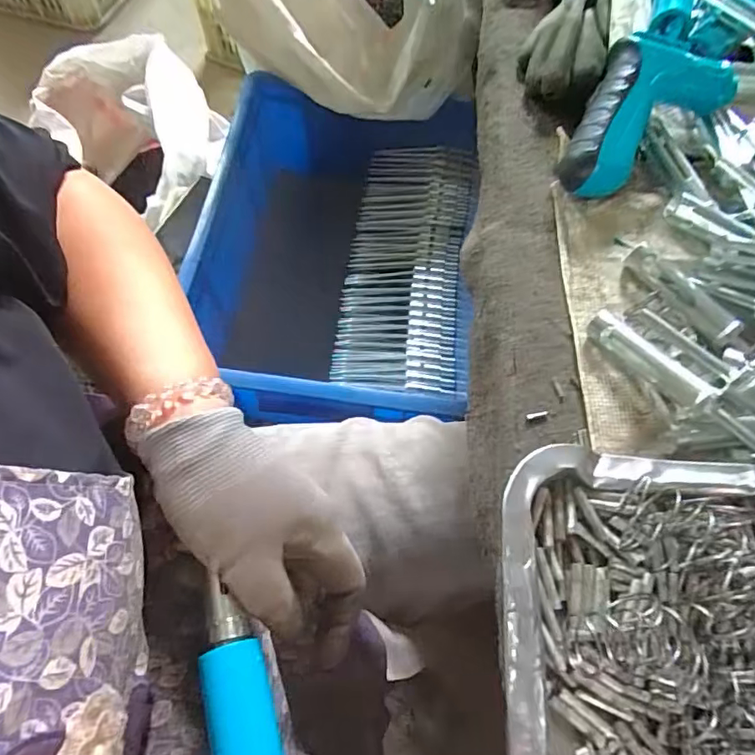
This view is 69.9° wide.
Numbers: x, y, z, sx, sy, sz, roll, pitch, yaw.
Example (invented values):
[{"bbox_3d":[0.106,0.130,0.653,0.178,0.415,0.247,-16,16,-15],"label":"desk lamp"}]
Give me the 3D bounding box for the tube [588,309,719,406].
[{"bbox_3d":[0.148,-0.010,0.297,0.013,0.014,0.072,-33,55,-15],"label":"tube"}]

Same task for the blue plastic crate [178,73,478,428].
[{"bbox_3d":[-0.039,-0.118,0.621,0.273,0.183,0.377,7,66,1],"label":"blue plastic crate"}]

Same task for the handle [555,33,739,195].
[{"bbox_3d":[0.169,-0.178,0.359,0.138,0.050,0.070,-36,72,-16],"label":"handle"}]

